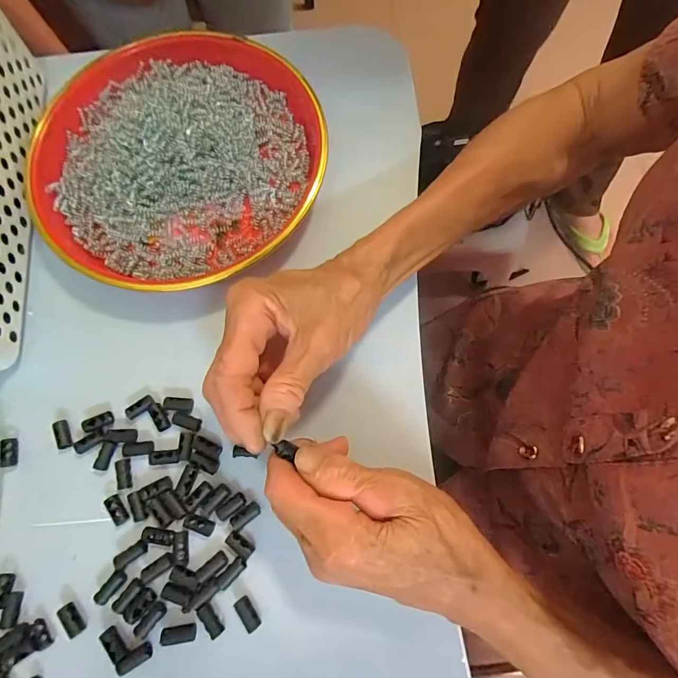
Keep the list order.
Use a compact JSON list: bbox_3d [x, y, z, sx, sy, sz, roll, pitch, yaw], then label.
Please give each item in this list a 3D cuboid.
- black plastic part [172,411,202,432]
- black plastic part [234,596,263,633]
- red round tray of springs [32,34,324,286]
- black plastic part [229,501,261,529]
[{"bbox_3d":[-0.101,0.054,0.268,0.020,0.004,0.009,18,74,7],"label":"black plastic part"},{"bbox_3d":[-0.052,0.157,0.233,0.009,0.008,0.017,-37,75,-9],"label":"black plastic part"},{"bbox_3d":[-0.125,-0.144,0.308,0.214,0.030,0.208,-1,73,2],"label":"red round tray of springs"},{"bbox_3d":[-0.058,0.109,0.251,0.019,0.008,0.009,-36,75,-9],"label":"black plastic part"}]

